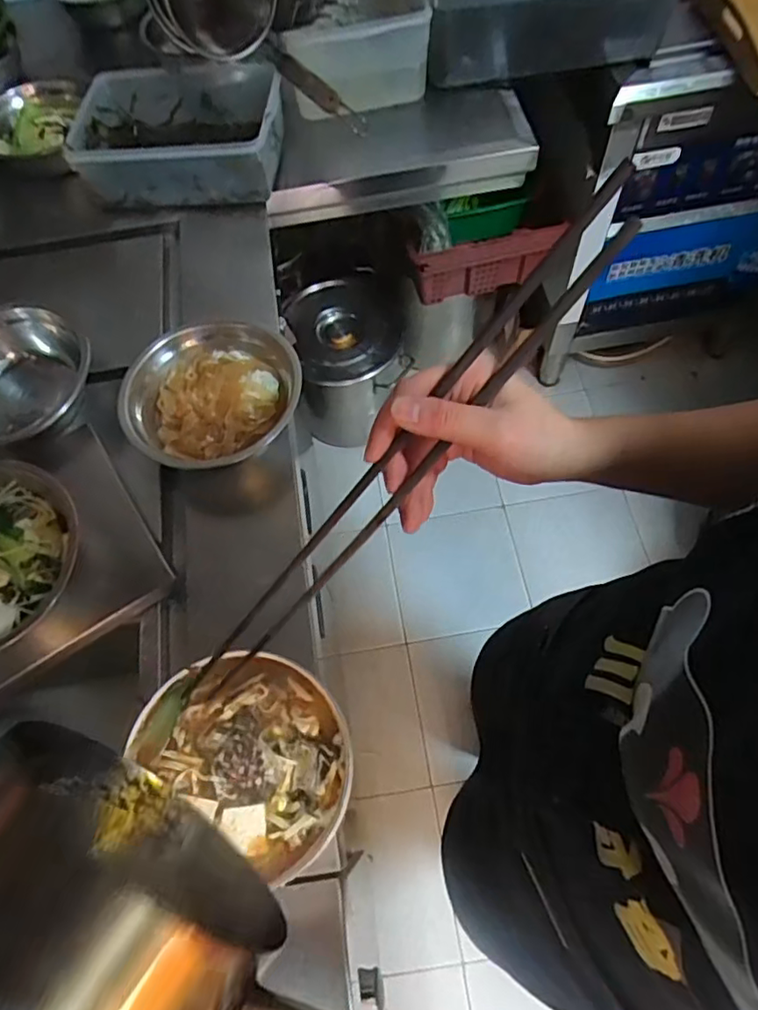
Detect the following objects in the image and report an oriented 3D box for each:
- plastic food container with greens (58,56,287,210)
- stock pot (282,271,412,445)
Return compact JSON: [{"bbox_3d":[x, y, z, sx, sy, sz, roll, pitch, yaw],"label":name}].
[{"bbox_3d":[-0.275,-0.505,0.812,0.274,0.089,0.209,0,65,4],"label":"plastic food container with greens"},{"bbox_3d":[-0.066,-0.347,1.459,0.268,0.320,0.290,-1,65,3],"label":"stock pot"}]

